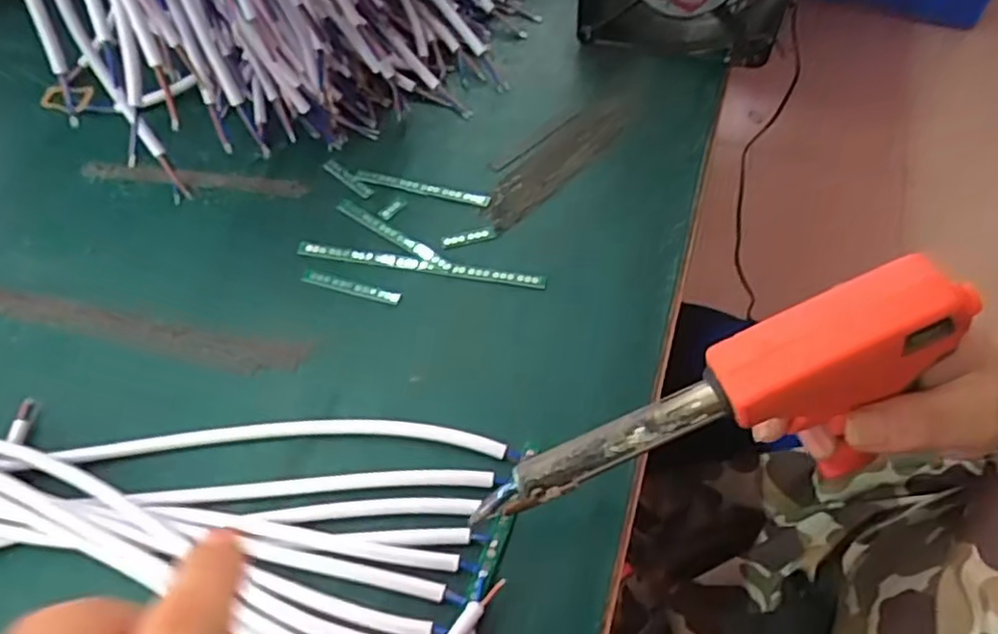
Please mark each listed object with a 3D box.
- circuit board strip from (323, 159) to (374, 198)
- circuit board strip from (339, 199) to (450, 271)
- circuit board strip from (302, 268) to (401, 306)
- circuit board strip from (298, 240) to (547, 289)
[{"bbox_3d":[-0.087,-0.080,0.396,0.038,0.004,0.007,37,67,23],"label":"circuit board strip"},{"bbox_3d":[-0.059,-0.046,0.377,0.079,0.004,0.007,32,65,21],"label":"circuit board strip"},{"bbox_3d":[-0.078,-0.017,0.361,0.056,0.004,0.008,15,60,13],"label":"circuit board strip"},{"bbox_3d":[-0.043,-0.028,0.368,0.135,0.004,0.009,8,59,9],"label":"circuit board strip"}]

